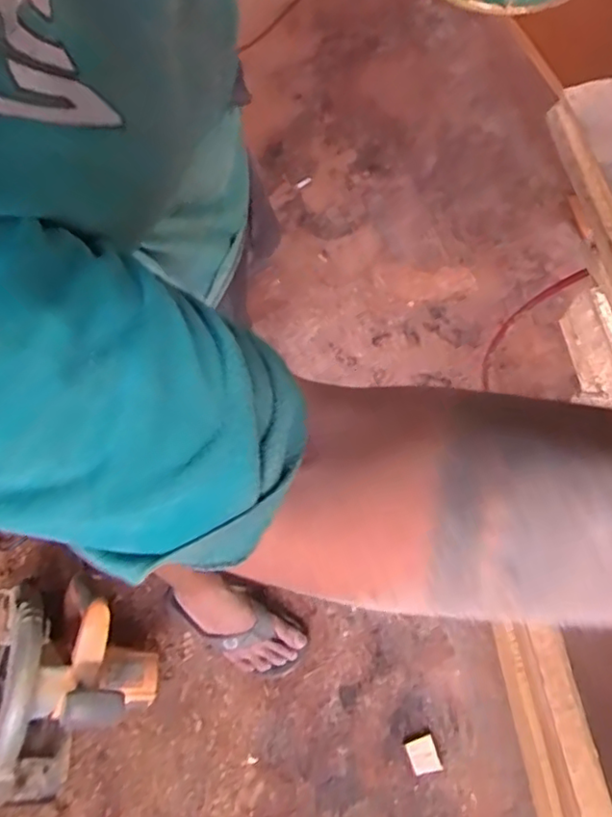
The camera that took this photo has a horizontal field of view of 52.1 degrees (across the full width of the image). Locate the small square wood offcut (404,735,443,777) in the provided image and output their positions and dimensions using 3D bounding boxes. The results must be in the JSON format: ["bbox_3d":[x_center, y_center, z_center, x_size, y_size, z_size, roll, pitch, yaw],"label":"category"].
[{"bbox_3d":[0.182,0.539,0.973,0.044,0.029,0.050,-20,65,-7],"label":"small square wood offcut"}]

